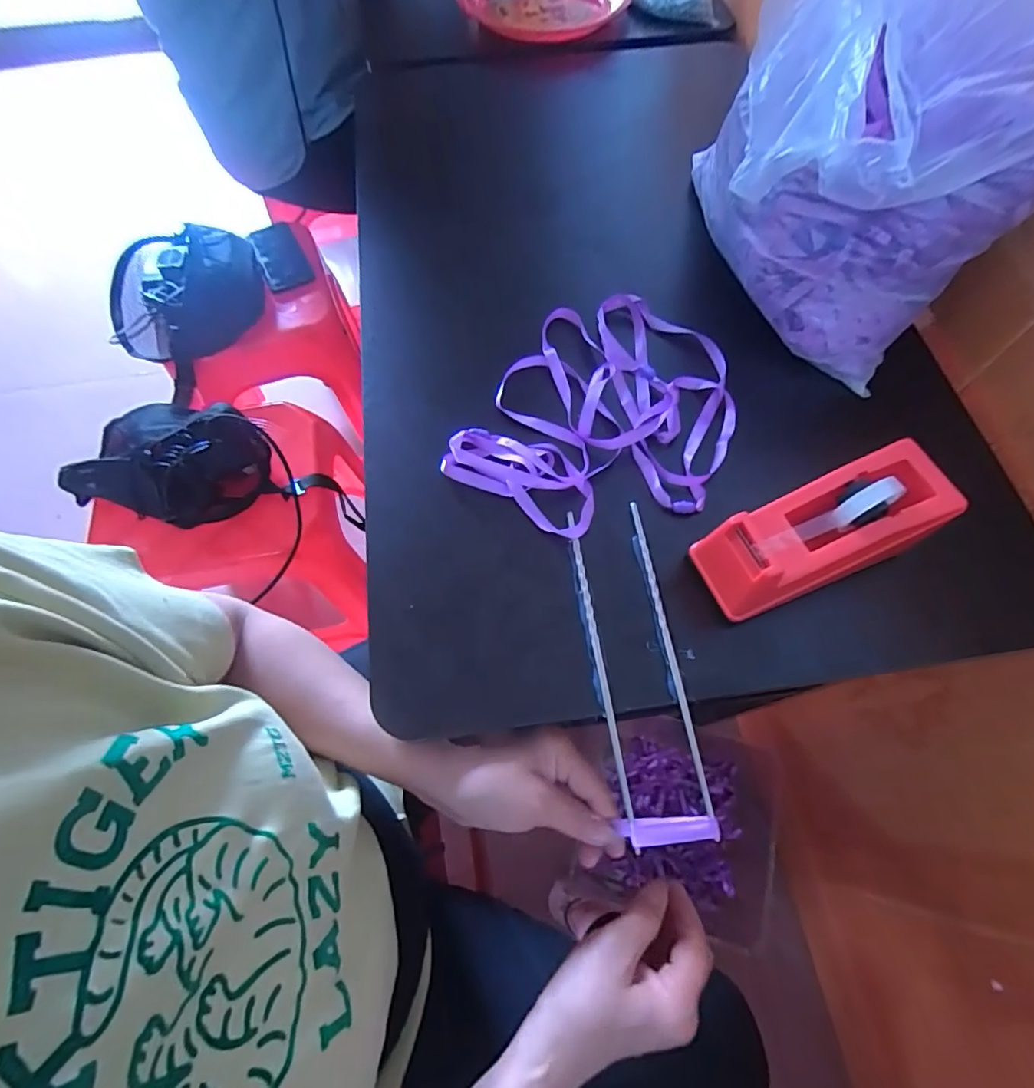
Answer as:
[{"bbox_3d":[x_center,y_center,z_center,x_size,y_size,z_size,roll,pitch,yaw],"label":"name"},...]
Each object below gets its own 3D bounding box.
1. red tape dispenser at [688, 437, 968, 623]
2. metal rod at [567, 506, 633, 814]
[{"bbox_3d":[0.200,-0.007,0.356,0.156,0.072,0.064,-20,67,-8],"label":"red tape dispenser"},{"bbox_3d":[0.054,0.072,0.359,0.006,0.004,0.202,-7,68,-4],"label":"metal rod"}]

